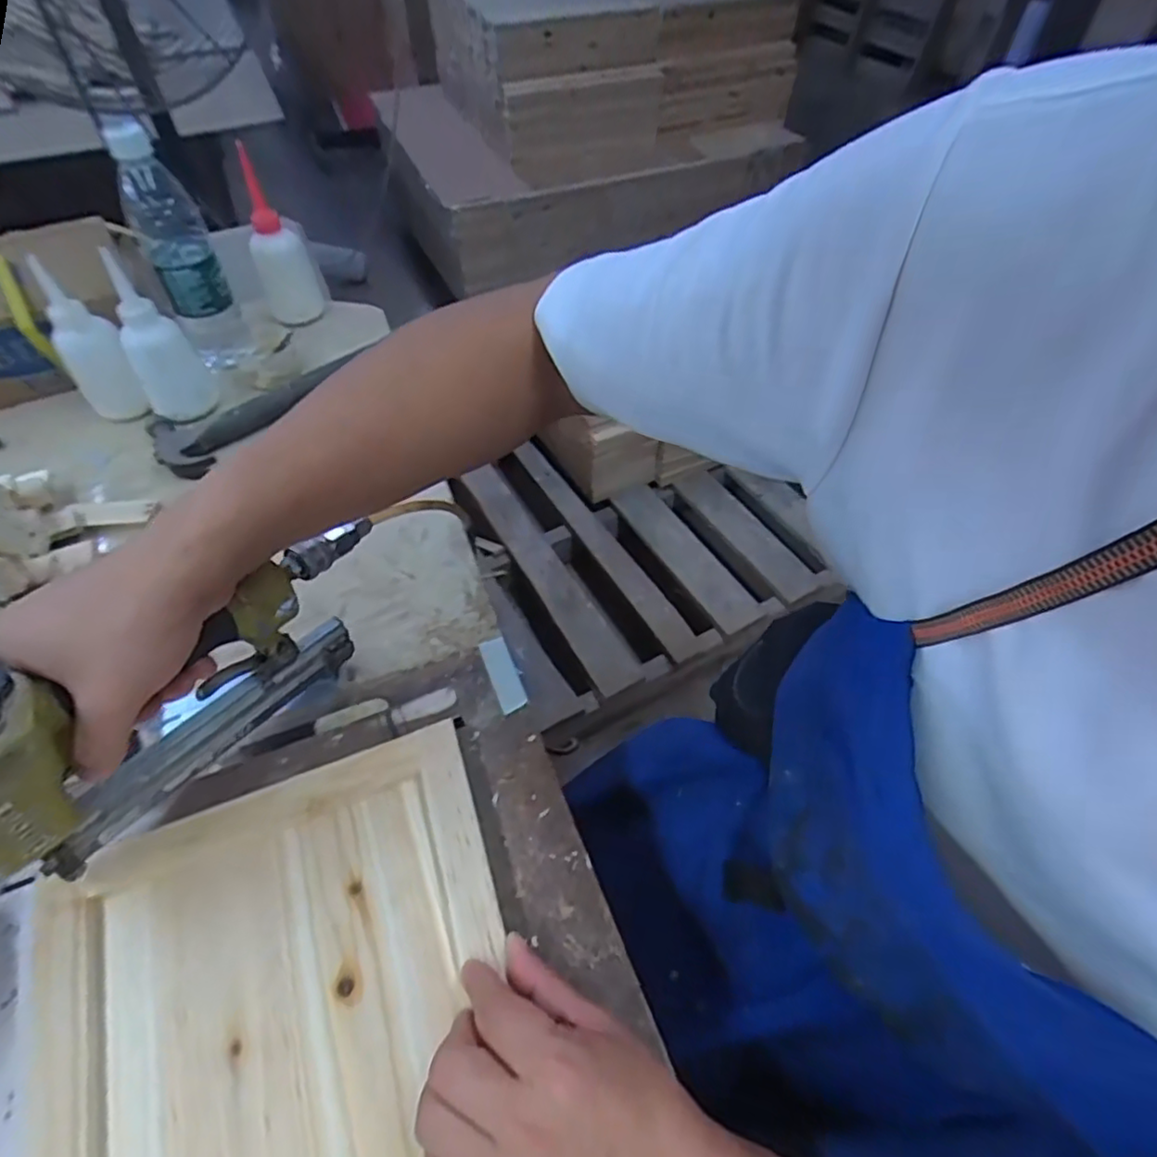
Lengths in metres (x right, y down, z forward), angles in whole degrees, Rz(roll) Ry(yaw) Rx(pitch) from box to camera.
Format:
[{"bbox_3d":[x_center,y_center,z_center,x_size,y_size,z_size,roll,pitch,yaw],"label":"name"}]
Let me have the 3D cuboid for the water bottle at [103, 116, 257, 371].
[{"bbox_3d":[-0.396,-0.318,0.645,0.063,0.220,0.074,-24,55,-18],"label":"water bottle"}]

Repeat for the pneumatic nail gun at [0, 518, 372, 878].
[{"bbox_3d":[-0.221,0.048,0.366,0.049,0.171,0.233,30,58,19],"label":"pneumatic nail gun"}]

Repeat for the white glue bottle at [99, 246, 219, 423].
[{"bbox_3d":[-0.406,-0.223,0.622,0.050,0.140,0.057,20,55,12],"label":"white glue bottle"}]

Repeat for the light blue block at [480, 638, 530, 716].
[{"bbox_3d":[-0.057,0.072,0.485,0.019,0.006,0.062,-18,56,-14],"label":"light blue block"}]

